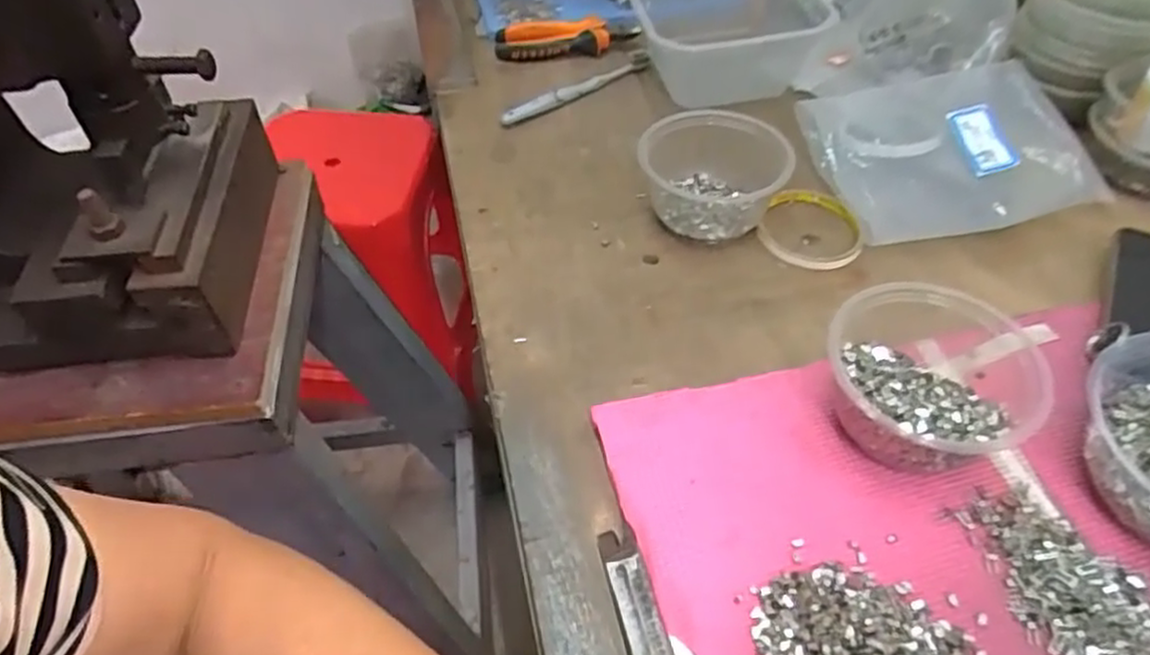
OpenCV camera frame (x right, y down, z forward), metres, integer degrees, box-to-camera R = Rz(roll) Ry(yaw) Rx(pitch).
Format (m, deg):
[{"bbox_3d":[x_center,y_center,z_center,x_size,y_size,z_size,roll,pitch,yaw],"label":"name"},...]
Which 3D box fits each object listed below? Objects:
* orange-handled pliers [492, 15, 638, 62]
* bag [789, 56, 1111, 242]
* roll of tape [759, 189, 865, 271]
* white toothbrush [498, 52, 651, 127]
[{"bbox_3d":[-0.009,-0.307,0.772,0.151,0.024,0.043,-4,48,0],"label":"orange-handled pliers"},{"bbox_3d":[0.315,-0.151,0.617,0.217,0.042,0.163,-12,48,-7],"label":"bag"},{"bbox_3d":[0.191,-0.083,0.583,0.079,0.012,0.092,17,51,18],"label":"roll of tape"},{"bbox_3d":[0.001,-0.236,0.724,0.179,0.016,0.022,-33,54,-23],"label":"white toothbrush"}]

